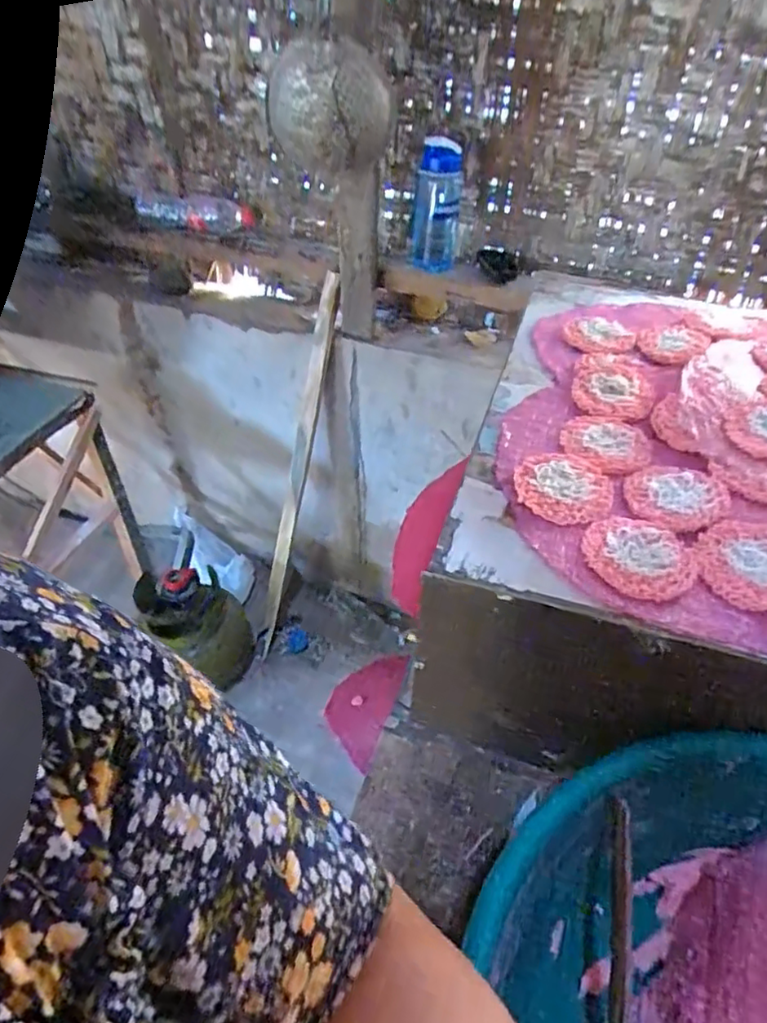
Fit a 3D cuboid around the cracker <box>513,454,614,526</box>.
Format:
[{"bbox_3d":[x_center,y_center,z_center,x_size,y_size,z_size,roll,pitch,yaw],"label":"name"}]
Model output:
[{"bbox_3d":[0.154,-0.021,0.520,0.080,0.008,0.083,17,43,16],"label":"cracker"}]

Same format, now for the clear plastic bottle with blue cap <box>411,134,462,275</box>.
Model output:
[{"bbox_3d":[0.096,-0.529,1.068,0.088,0.207,0.100,5,41,3],"label":"clear plastic bottle with blue cap"}]

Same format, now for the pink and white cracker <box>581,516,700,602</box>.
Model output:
[{"bbox_3d":[0.195,0.032,0.462,0.076,0.006,0.080,1,41,-1],"label":"pink and white cracker"}]

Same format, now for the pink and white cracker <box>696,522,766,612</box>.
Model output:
[{"bbox_3d":[0.276,0.037,0.451,0.074,0.010,0.083,33,50,31],"label":"pink and white cracker"}]

